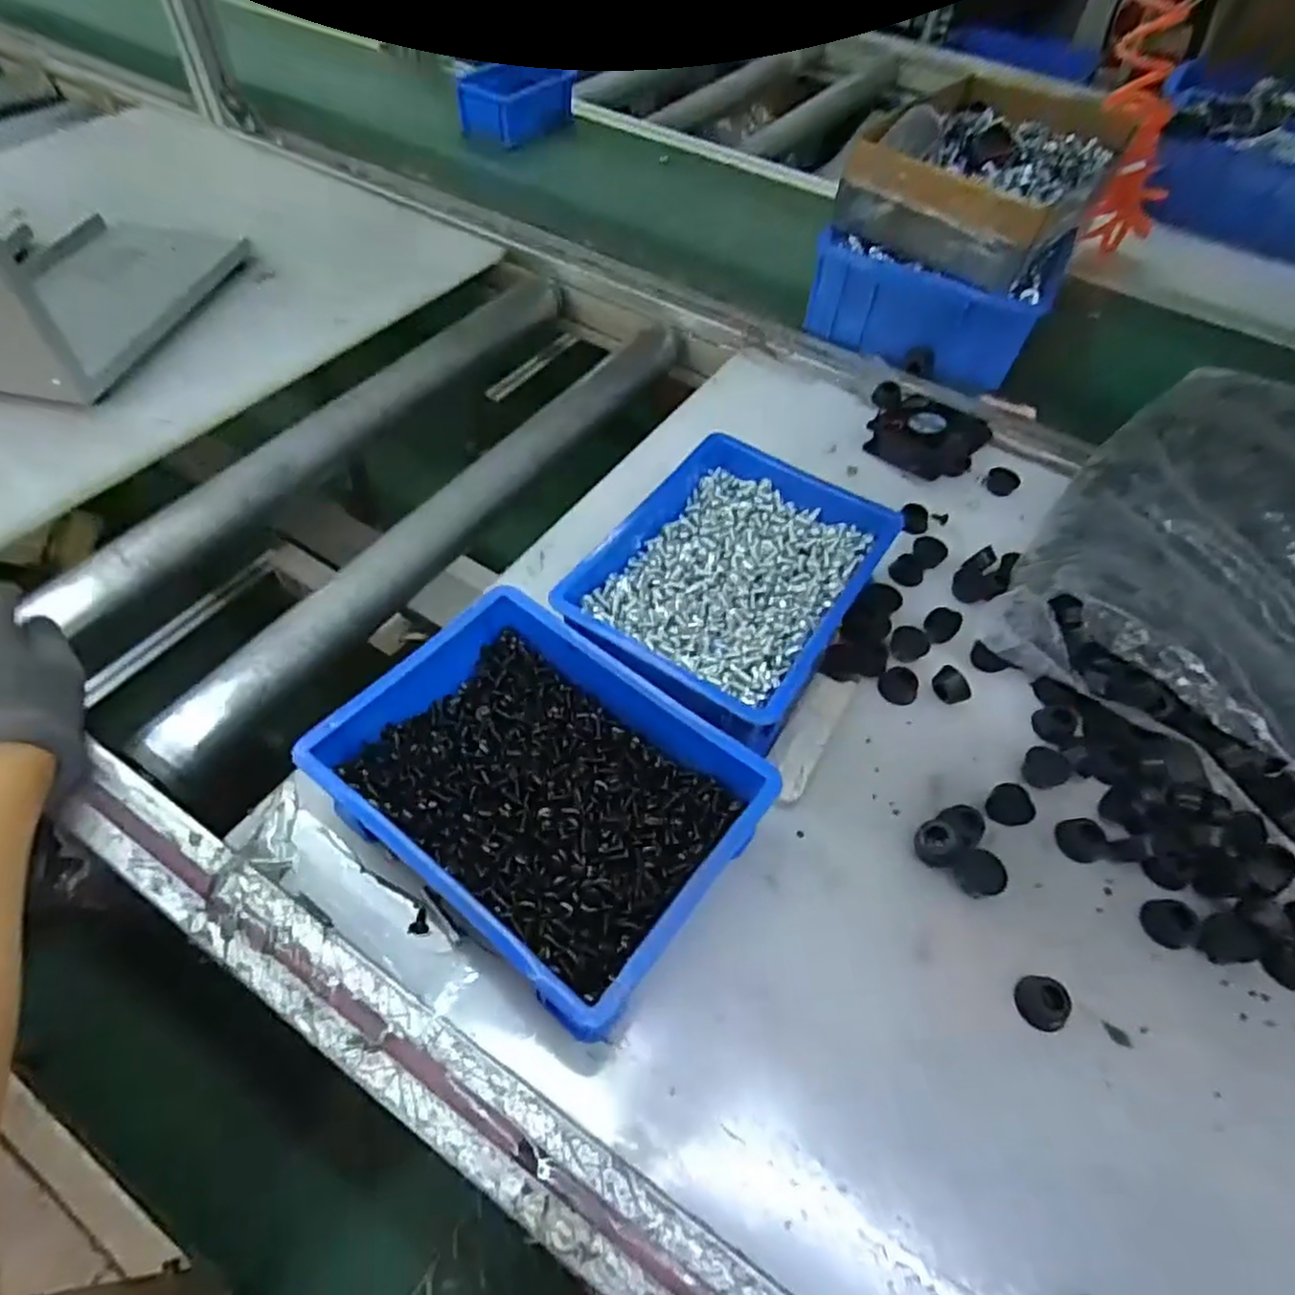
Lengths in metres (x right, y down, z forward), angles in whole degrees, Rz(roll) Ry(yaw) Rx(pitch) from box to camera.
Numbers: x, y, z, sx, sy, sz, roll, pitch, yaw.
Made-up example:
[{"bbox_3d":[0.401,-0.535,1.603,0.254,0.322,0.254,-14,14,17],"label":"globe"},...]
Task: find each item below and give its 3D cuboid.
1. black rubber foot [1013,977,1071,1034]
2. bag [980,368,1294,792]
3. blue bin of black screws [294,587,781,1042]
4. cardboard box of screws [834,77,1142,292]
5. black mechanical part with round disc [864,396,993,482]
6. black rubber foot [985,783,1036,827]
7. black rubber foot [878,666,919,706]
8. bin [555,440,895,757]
[{"bbox_3d":[0.192,0.173,0.352,0.020,0.014,0.024,-13,57,-12],"label":"black rubber foot"},{"bbox_3d":[0.445,-0.049,0.471,0.319,0.104,0.353,38,62,21],"label":"bag"},{"bbox_3d":[-0.050,0.073,0.375,0.194,0.063,0.152,35,61,20],"label":"blue bin of black screws"},{"bbox_3d":[0.293,-0.409,0.622,0.164,0.066,0.235,31,58,17],"label":"cardboard box of screws"},{"bbox_3d":[0.226,-0.171,0.587,0.080,0.028,0.064,33,60,18],"label":"black mechanical part with round disc"},{"bbox_3d":[0.206,0.090,0.412,0.020,0.013,0.023,-18,58,-15],"label":"black rubber foot"},{"bbox_3d":[0.159,0.024,0.457,0.024,0.008,0.023,1,55,-2],"label":"black rubber foot"},{"bbox_3d":[0.051,-0.039,0.464,0.152,0.060,0.206,29,59,17],"label":"bin"}]

